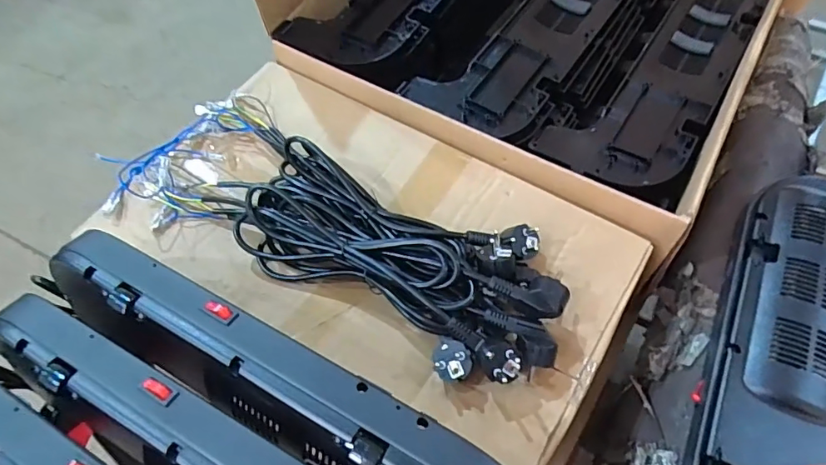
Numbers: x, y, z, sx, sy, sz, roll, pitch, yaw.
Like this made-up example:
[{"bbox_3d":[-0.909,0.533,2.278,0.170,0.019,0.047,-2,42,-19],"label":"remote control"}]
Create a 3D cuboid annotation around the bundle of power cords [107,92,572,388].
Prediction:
[{"bbox_3d":[-0.086,-0.010,0.535,0.506,0.052,0.193,28,65,19],"label":"bundle of power cords"}]

